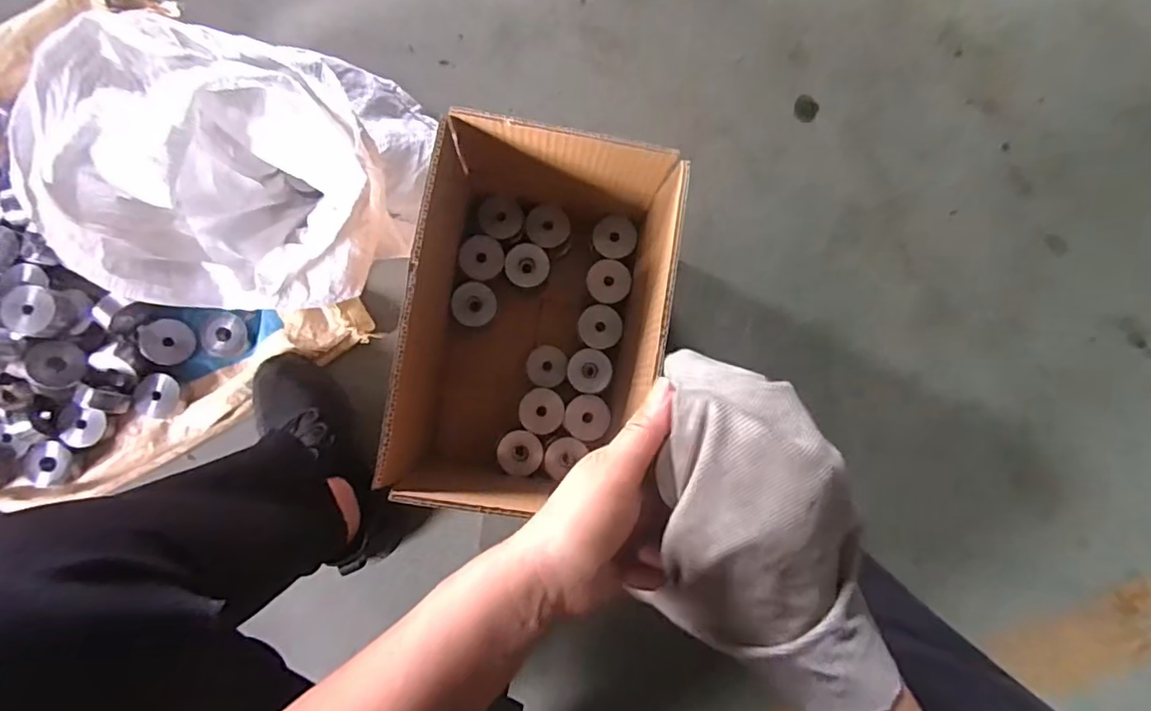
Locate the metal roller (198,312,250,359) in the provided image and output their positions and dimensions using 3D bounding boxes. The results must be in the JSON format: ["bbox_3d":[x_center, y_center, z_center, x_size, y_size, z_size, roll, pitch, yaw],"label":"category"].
[{"bbox_3d":[-0.389,-0.023,0.624,0.049,0.015,0.048,8,87,-4],"label":"metal roller"}]

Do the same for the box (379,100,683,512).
[{"bbox_3d":[-0.040,-0.025,0.553,0.202,0.229,0.325,12,86,-4],"label":"box"}]

